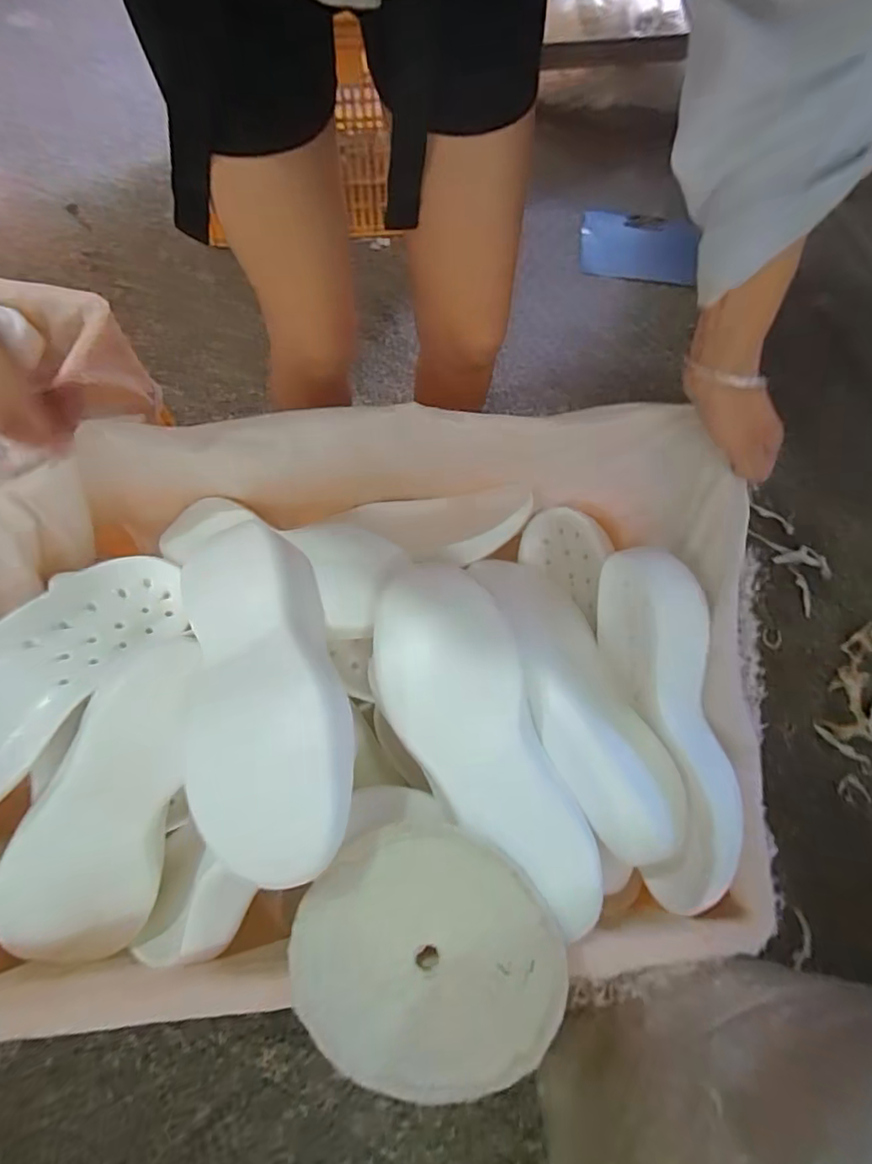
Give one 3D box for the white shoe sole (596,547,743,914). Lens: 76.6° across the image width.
[{"bbox_3d":[0.192,0.118,0.471,0.022,0.094,0.293,4,78,-42],"label":"white shoe sole"}]

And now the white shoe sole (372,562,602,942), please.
[{"bbox_3d":[0.027,0.115,0.426,0.117,0.050,0.292,-18,69,-5],"label":"white shoe sole"}]

